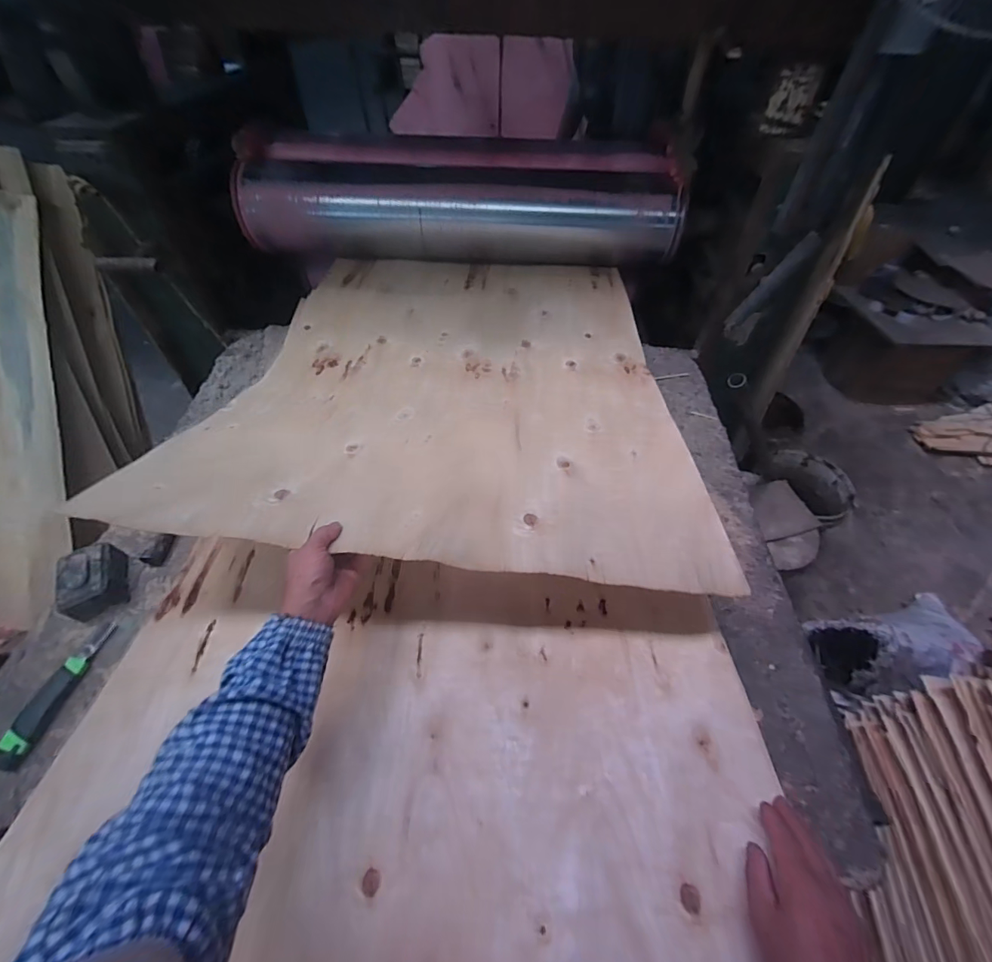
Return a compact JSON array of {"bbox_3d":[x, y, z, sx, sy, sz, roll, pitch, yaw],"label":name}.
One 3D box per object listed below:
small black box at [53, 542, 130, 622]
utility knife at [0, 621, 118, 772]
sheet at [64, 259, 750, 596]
[{"bbox_3d":[-0.670,0.163,0.716,0.081,0.061,0.110,-18,53,-17],"label":"small black box"},{"bbox_3d":[-0.641,0.302,0.630,0.041,0.018,0.197,10,50,5],"label":"utility knife"},{"bbox_3d":[-0.068,-0.227,0.834,0.789,0.133,0.962,3,50,-1],"label":"sheet"}]

